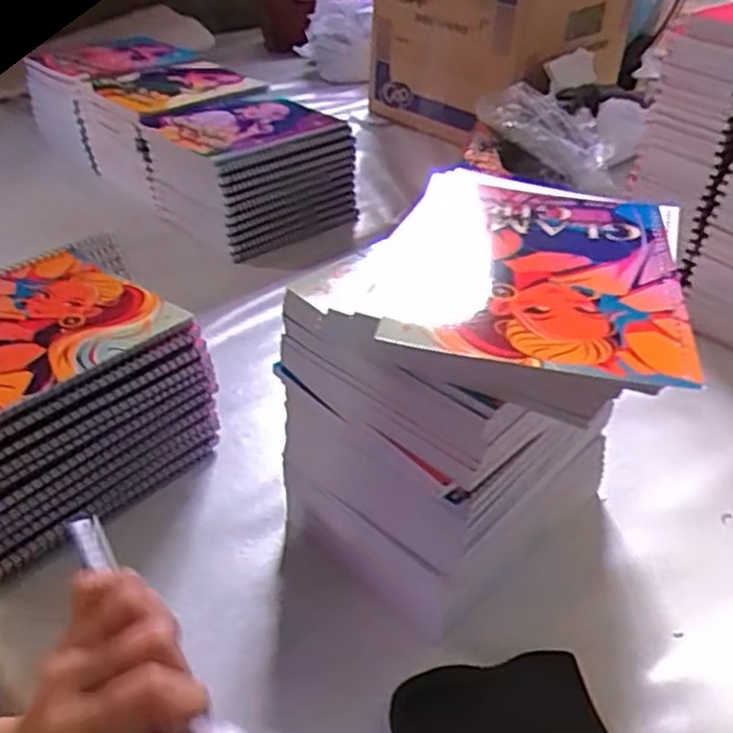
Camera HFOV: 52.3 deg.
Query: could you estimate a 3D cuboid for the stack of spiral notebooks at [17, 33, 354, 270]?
[{"bbox_3d":[-0.247,-0.299,0.978,0.171,0.128,0.466,-30,47,-35],"label":"stack of spiral notebooks"}]

